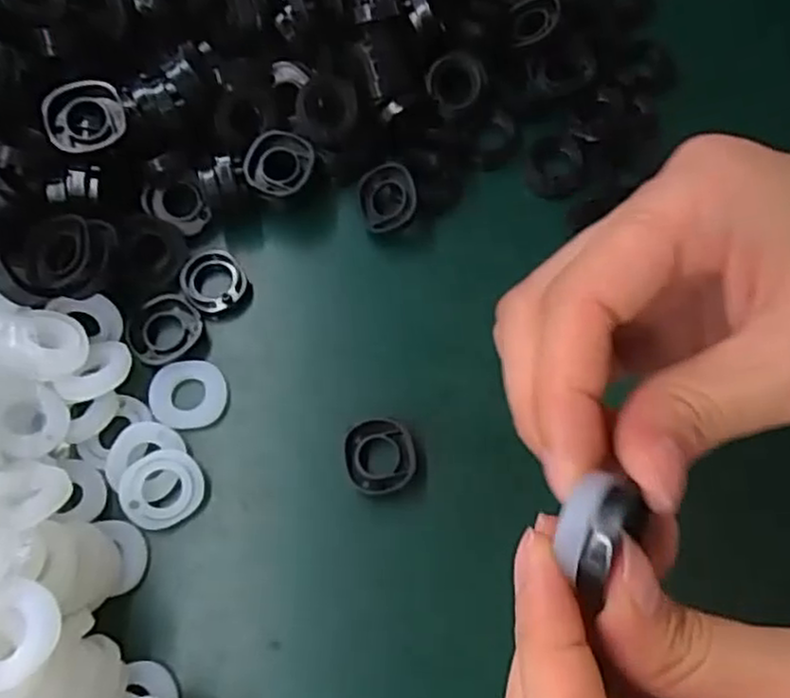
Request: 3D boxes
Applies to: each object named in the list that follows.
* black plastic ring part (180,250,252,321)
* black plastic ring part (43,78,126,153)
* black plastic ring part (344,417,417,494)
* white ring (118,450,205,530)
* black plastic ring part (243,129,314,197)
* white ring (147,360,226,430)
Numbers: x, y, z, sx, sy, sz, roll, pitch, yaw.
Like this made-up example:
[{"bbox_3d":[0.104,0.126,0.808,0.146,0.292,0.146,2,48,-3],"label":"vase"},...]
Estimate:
[{"bbox_3d":[-0.068,-0.025,0.281,0.027,0.010,0.025,0,68,0],"label":"black plastic ring part"},{"bbox_3d":[-0.107,-0.080,0.254,0.025,0.006,0.025,-9,83,-12],"label":"black plastic ring part"},{"bbox_3d":[-0.005,0.038,0.257,0.024,0.011,0.026,-7,68,-2],"label":"black plastic ring part"},{"bbox_3d":[-0.079,0.047,0.250,0.028,0.005,0.024,-27,91,-17],"label":"white ring"},{"bbox_3d":[-0.044,-0.071,0.281,0.026,0.007,0.024,0,68,0],"label":"black plastic ring part"},{"bbox_3d":[-0.075,0.017,0.267,0.027,0.006,0.024,0,68,1],"label":"white ring"}]

